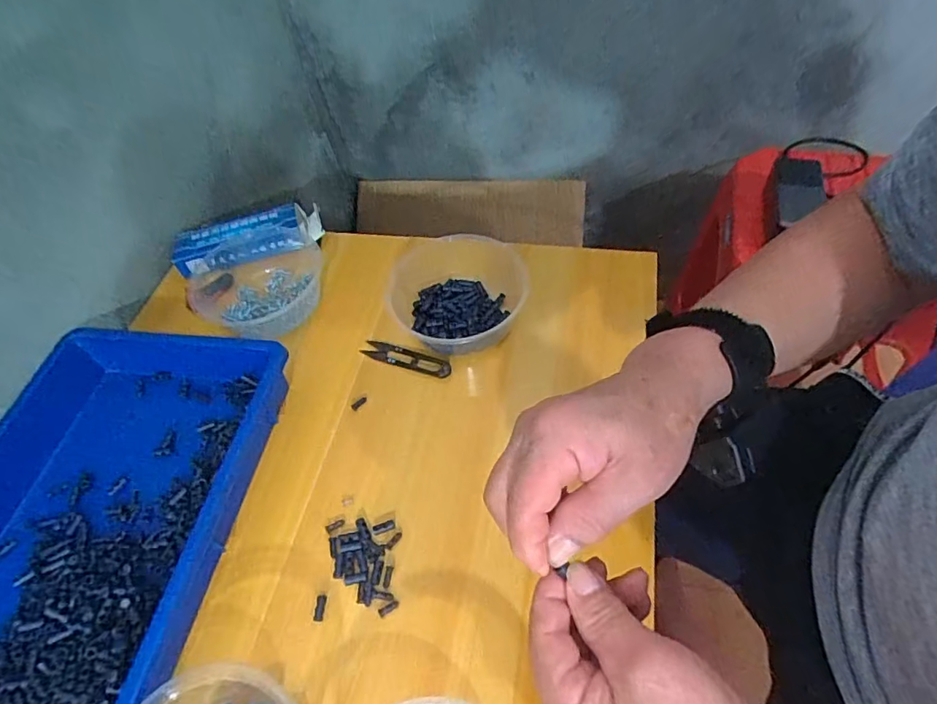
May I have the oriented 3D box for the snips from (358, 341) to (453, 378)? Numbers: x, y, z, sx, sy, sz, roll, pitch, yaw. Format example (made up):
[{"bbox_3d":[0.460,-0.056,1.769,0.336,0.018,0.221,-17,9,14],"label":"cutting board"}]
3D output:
[{"bbox_3d":[-0.065,0.006,0.554,0.099,0.008,0.021,17,56,19],"label":"snips"}]

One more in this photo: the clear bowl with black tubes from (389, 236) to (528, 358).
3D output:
[{"bbox_3d":[-0.014,-0.054,0.564,0.146,0.057,0.149,-3,52,4],"label":"clear bowl with black tubes"}]

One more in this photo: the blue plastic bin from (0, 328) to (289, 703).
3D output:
[{"bbox_3d":[-0.327,0.147,0.449,0.259,0.062,0.364,1,52,8],"label":"blue plastic bin"}]

